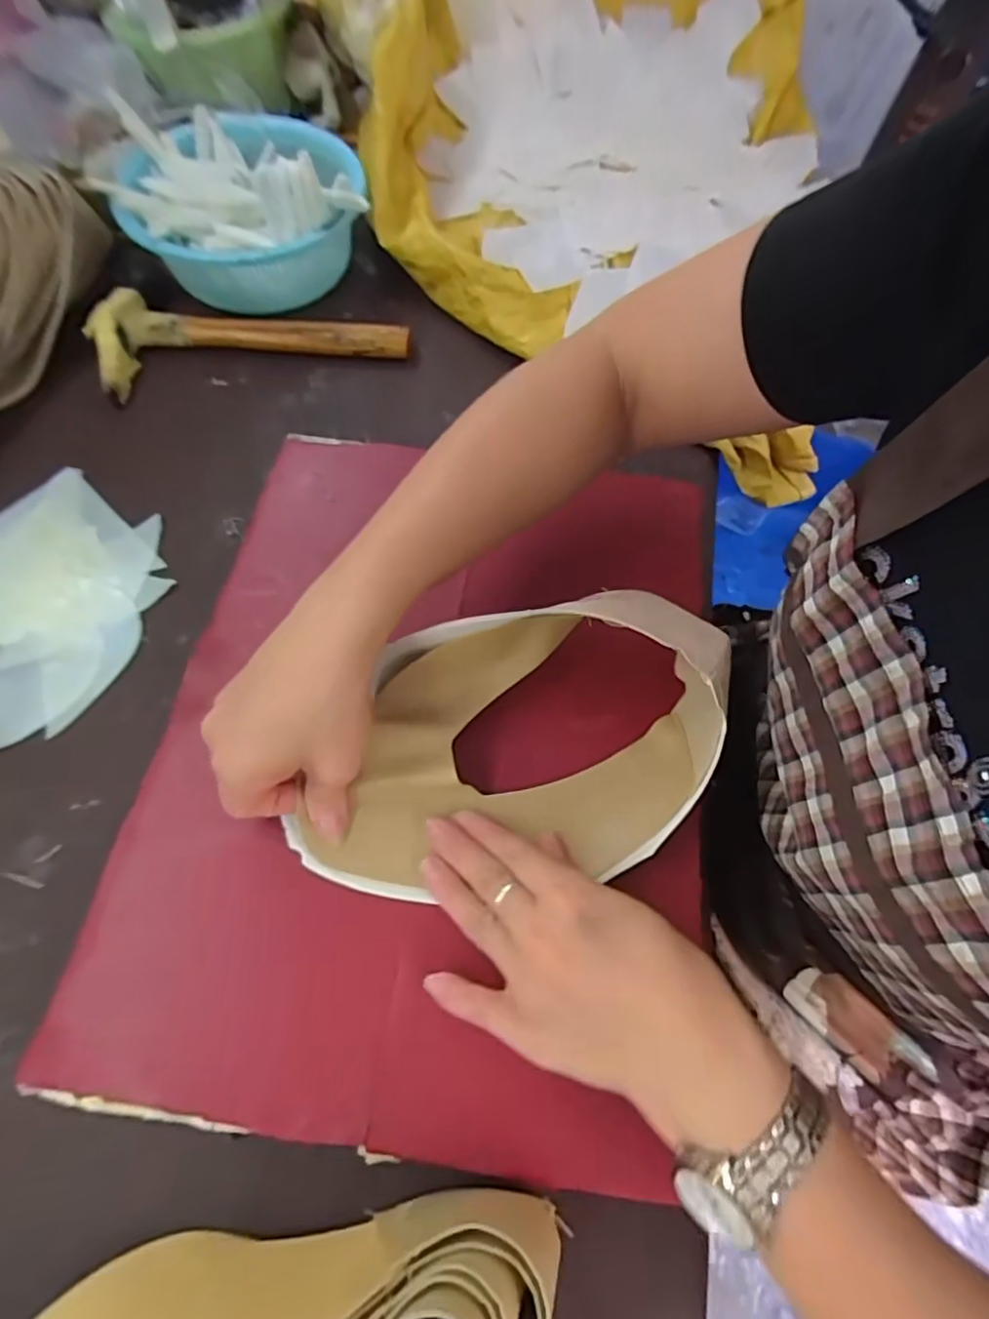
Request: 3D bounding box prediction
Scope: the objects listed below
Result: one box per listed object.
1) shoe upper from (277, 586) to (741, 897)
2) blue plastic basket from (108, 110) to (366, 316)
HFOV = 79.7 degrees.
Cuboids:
[{"bbox_3d":[0.015,0.043,0.316,0.243,0.041,0.134,-10,63,-6],"label":"shoe upper"},{"bbox_3d":[-0.209,-0.383,0.517,0.193,0.097,0.188,-7,64,-5],"label":"blue plastic basket"}]

